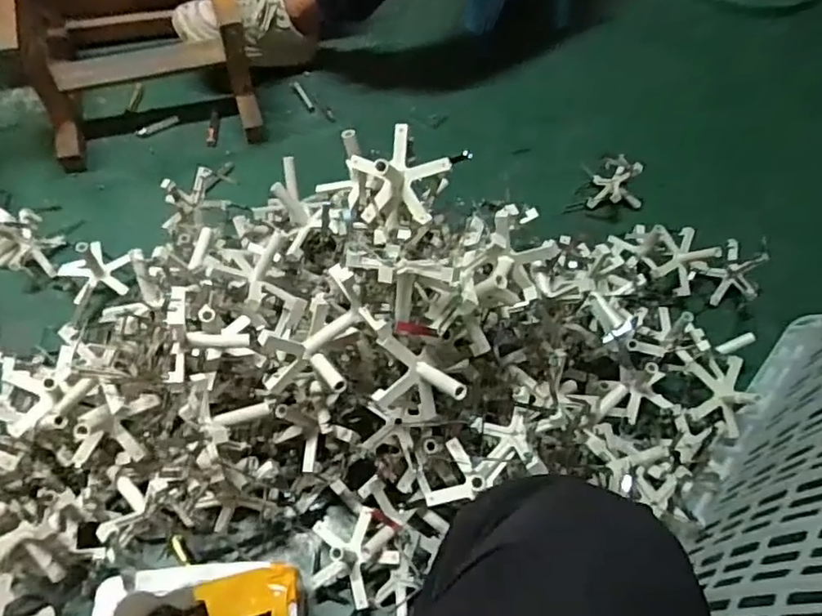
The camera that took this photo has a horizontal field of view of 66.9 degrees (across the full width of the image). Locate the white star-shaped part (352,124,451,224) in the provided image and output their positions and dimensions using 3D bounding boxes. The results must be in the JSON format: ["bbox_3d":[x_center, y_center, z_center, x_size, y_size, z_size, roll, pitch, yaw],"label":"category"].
[{"bbox_3d":[-0.012,-0.141,0.662,0.102,0.062,0.086,0,57,-4],"label":"white star-shaped part"}]

